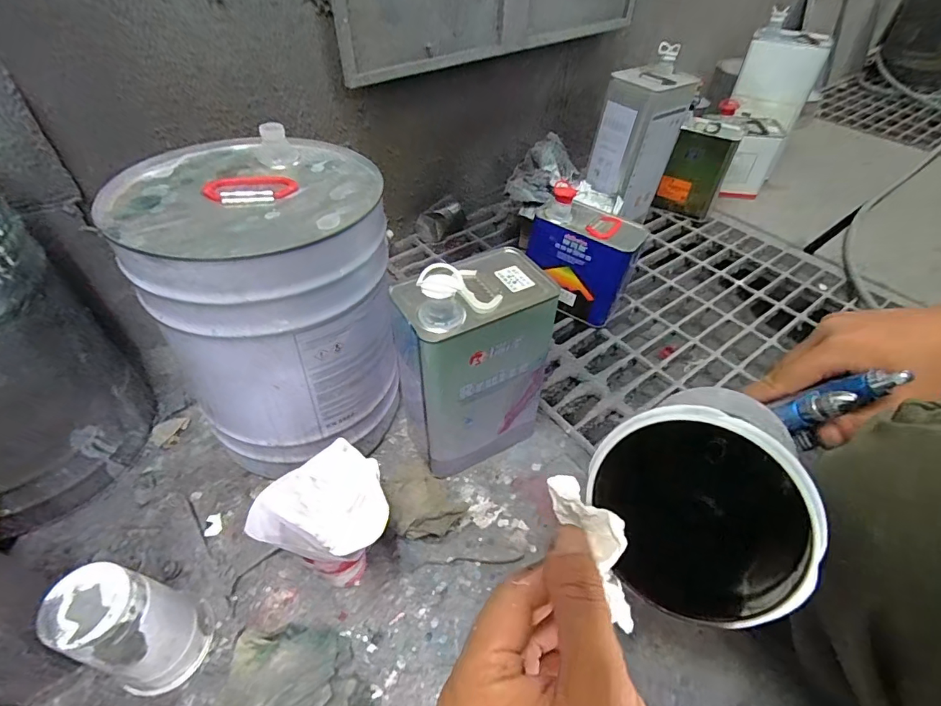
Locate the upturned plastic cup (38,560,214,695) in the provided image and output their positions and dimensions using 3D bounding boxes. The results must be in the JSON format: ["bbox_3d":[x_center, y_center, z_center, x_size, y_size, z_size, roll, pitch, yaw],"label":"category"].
[{"bbox_3d":[-0.305,0.245,0.426,0.076,0.148,0.083,32,52,23],"label":"upturned plastic cup"}]

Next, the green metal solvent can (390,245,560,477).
[{"bbox_3d":[0.013,0.005,0.577,0.186,0.291,0.109,-23,52,-24],"label":"green metal solvent can"}]

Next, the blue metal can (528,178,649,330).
[{"bbox_3d":[0.194,-0.169,0.820,0.172,0.204,0.129,21,49,18],"label":"blue metal can"}]

